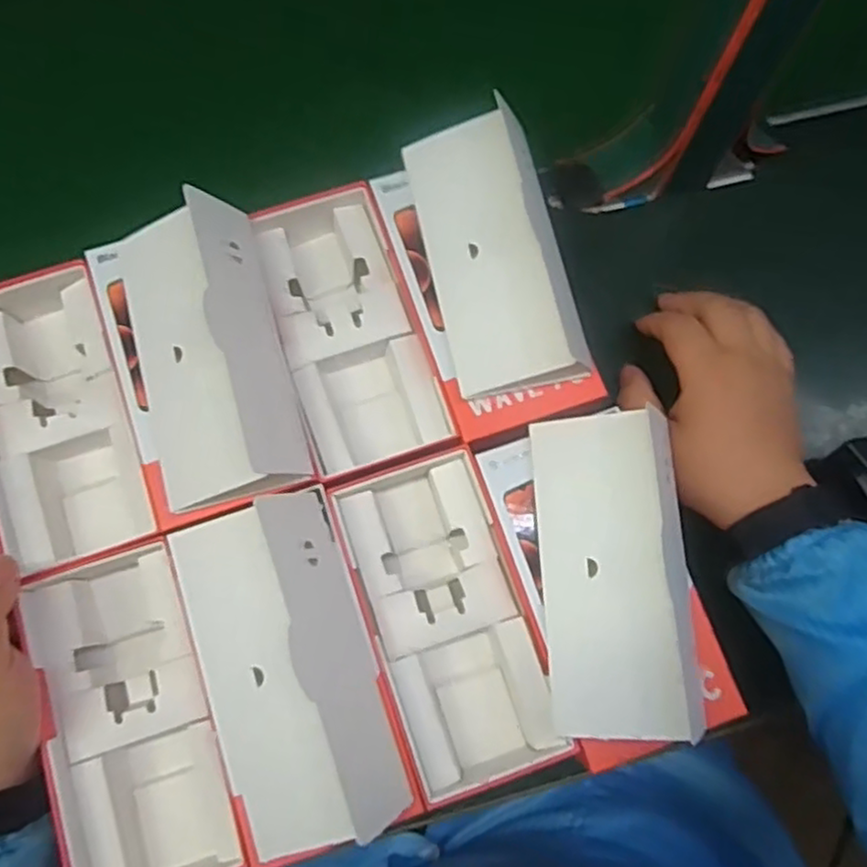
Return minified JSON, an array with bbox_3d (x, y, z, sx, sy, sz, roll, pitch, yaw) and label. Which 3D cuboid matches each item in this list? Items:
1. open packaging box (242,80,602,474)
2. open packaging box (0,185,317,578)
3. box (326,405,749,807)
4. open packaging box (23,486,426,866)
[{"bbox_3d":[-0.008,-0.080,0.431,0.170,0.095,0.180,-16,75,-7],"label":"open packaging box"},{"bbox_3d":[-0.178,-0.030,0.406,0.183,0.102,0.179,-15,75,-6],"label":"open packaging box"},{"bbox_3d":[0.053,0.092,0.395,0.177,0.092,0.181,-16,75,-7],"label":"box"},{"bbox_3d":[-0.117,0.137,0.371,0.175,0.104,0.173,-18,75,-7],"label":"open packaging box"}]

